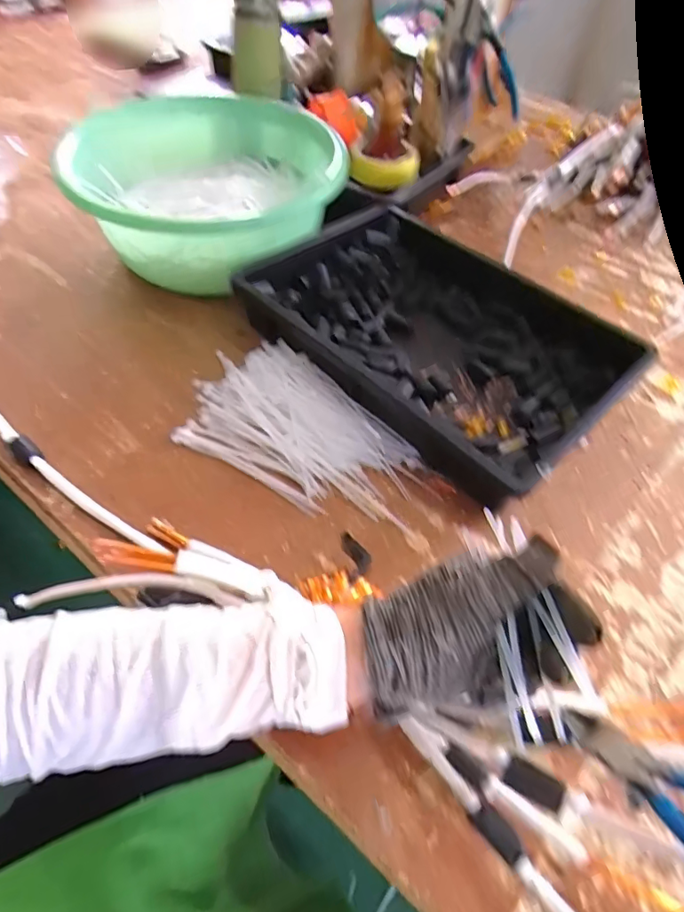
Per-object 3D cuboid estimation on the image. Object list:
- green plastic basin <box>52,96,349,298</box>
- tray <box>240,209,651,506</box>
[{"bbox_3d":[-0.155,-0.304,0.618,0.282,0.122,0.307,2,52,-3],"label":"green plastic basin"},{"bbox_3d":[0.096,-0.132,0.548,0.369,0.058,0.254,39,59,23],"label":"tray"}]

